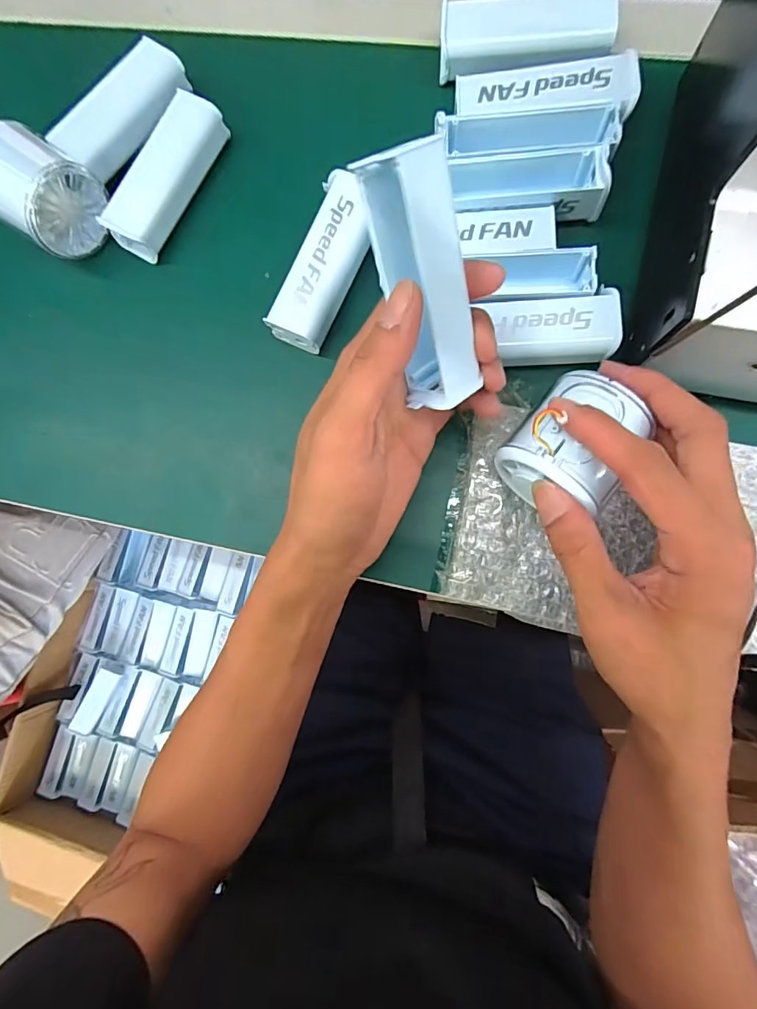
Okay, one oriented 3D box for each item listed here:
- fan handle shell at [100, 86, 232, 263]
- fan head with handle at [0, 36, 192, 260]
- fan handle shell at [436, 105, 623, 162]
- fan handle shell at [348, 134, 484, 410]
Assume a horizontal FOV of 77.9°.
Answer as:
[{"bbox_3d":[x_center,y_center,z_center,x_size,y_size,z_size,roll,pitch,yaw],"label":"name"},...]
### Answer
[{"bbox_3d":[-0.138,-0.213,0.304,0.030,0.026,0.100,29,89,9],"label":"fan handle shell"},{"bbox_3d":[-0.180,-0.233,0.305,0.063,0.063,0.152,39,90,9],"label":"fan head with handle"},{"bbox_3d":[0.087,-0.216,0.277,0.101,0.024,0.025,0,85,7],"label":"fan handle shell"},{"bbox_3d":[0.021,-0.091,0.197,0.034,0.023,0.098,-16,124,4],"label":"fan handle shell"}]

